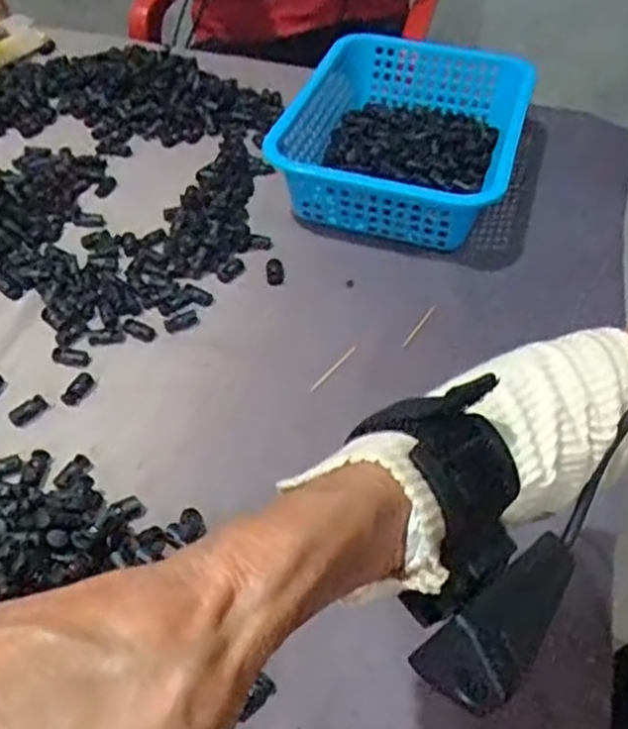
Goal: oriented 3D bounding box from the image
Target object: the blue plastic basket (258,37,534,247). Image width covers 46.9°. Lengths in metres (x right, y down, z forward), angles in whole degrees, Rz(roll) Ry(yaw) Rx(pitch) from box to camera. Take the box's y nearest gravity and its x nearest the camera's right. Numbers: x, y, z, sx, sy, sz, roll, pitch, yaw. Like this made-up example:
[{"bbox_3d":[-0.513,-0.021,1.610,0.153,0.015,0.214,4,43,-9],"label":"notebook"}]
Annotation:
[{"bbox_3d":[0.093,-0.235,0.742,0.225,0.090,0.297,20,49,14],"label":"blue plastic basket"}]

